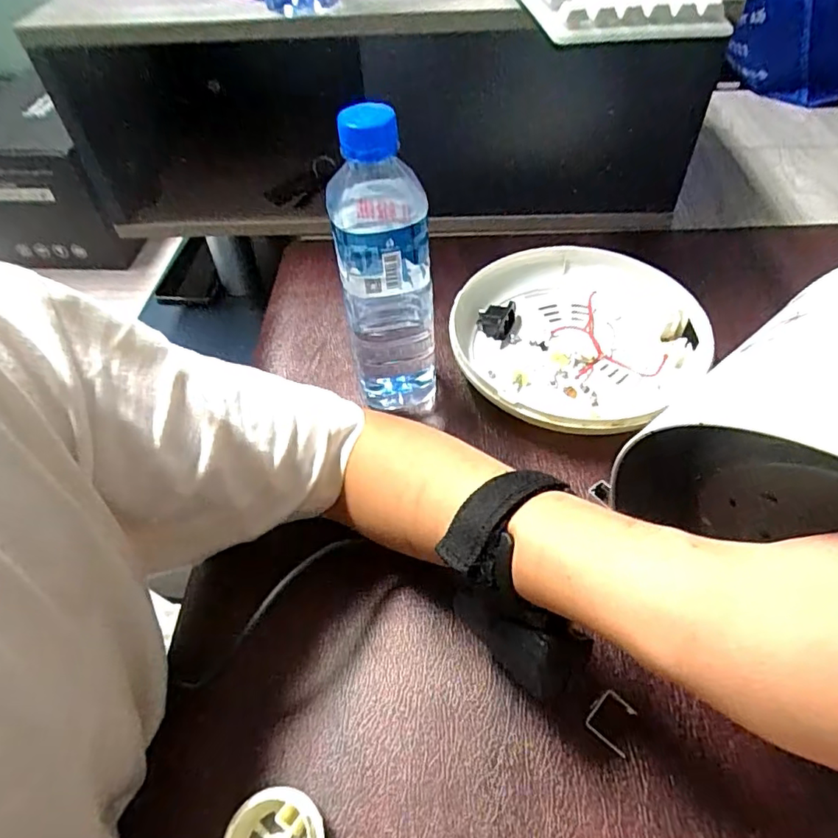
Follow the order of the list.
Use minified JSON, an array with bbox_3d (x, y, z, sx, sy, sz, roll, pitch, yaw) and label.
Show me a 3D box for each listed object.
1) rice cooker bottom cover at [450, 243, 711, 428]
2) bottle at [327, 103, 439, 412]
[{"bbox_3d":[0.127,-0.070,0.474,0.211,0.037,0.192,-32,57,-21],"label":"rice cooker bottom cover"},{"bbox_3d":[-0.023,-0.099,0.389,0.062,0.211,0.065,-3,51,1],"label":"bottle"}]

